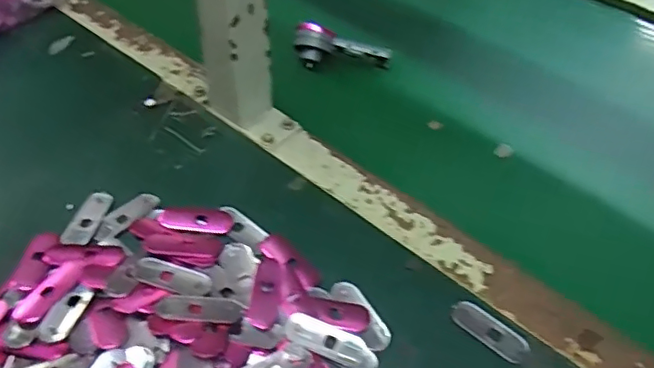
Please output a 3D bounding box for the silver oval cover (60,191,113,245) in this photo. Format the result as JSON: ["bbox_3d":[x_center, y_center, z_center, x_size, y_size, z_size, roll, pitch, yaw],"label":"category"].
[{"bbox_3d":[-0.167,0.024,0.402,0.020,0.005,0.050,8,49,5],"label":"silver oval cover"}]

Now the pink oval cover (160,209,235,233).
[{"bbox_3d":[-0.092,0.025,0.404,0.051,0.004,0.020,4,49,2],"label":"pink oval cover"}]

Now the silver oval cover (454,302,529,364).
[{"bbox_3d":[0.101,0.090,0.355,0.050,0.004,0.021,34,56,25],"label":"silver oval cover"}]

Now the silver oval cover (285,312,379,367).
[{"bbox_3d":[0.003,0.094,0.344,0.057,0.006,0.021,21,51,16],"label":"silver oval cover"}]

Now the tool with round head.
[{"bbox_3d":[0.015,-0.127,0.546,0.090,0.033,0.027,9,49,5],"label":"tool with round head"}]

